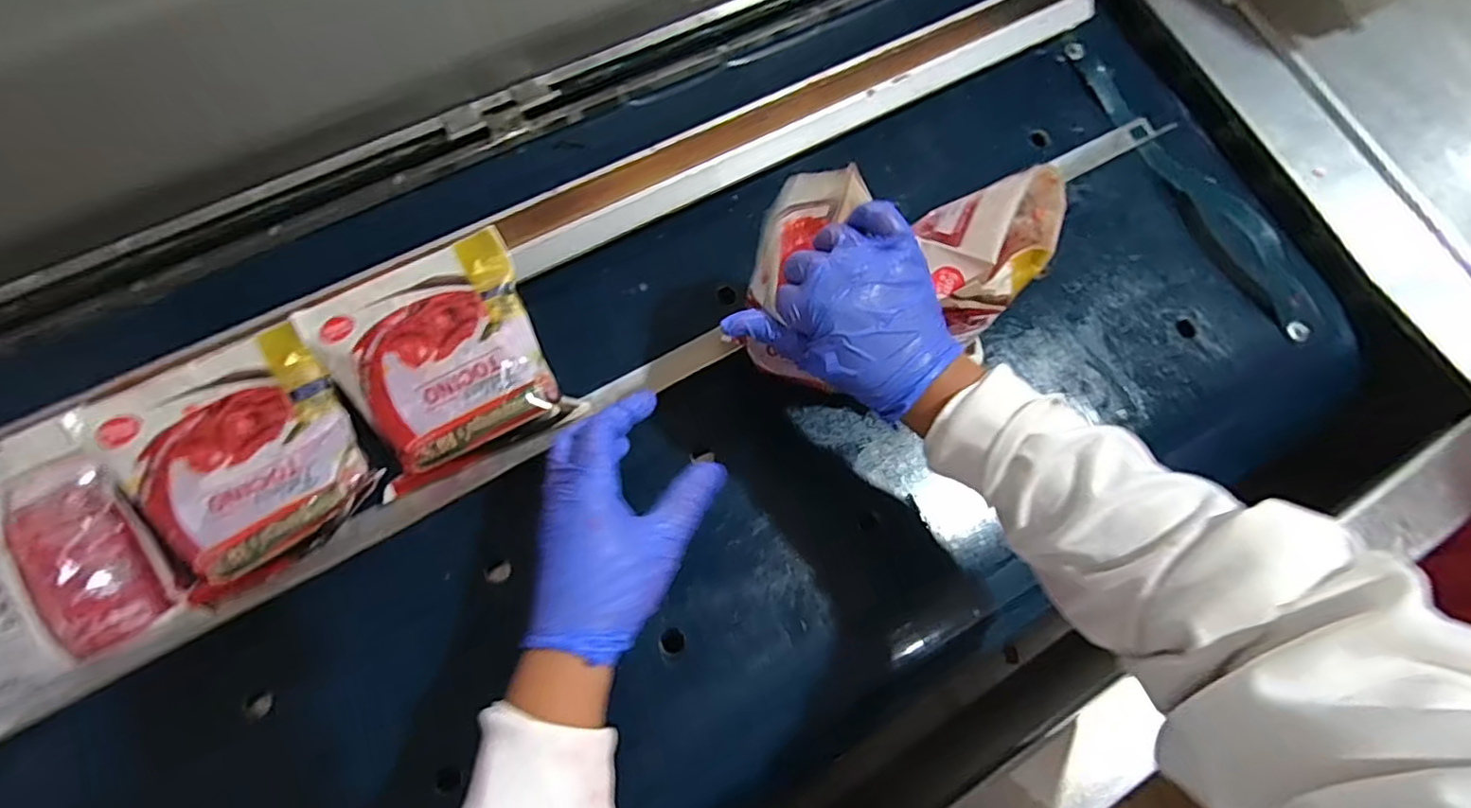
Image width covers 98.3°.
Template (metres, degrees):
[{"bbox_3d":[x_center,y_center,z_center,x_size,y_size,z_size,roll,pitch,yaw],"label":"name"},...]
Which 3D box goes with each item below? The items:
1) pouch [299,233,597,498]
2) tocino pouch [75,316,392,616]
[{"bbox_3d":[-0.206,-0.031,0.453,0.141,0.035,0.149,-28,80,-14],"label":"pouch"},{"bbox_3d":[-0.332,0.040,0.427,0.139,0.045,0.151,-28,79,-19],"label":"tocino pouch"}]

